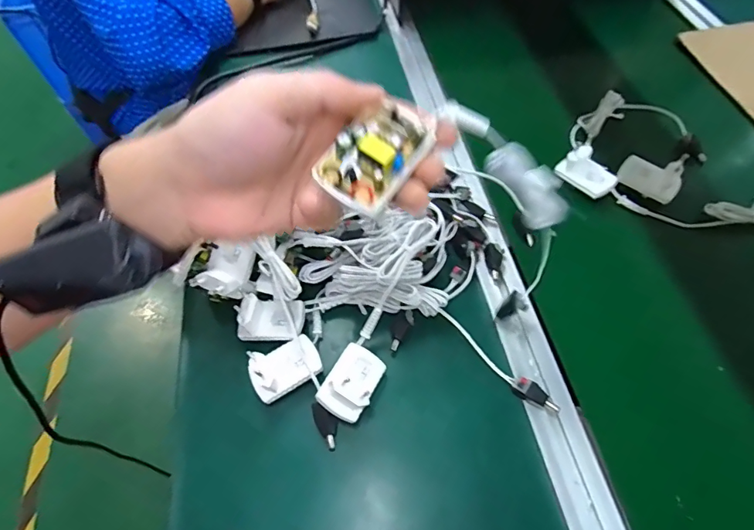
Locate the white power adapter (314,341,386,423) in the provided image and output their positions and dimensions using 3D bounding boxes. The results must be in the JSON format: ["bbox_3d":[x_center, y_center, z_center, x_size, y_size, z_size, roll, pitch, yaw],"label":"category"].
[{"bbox_3d":[-0.018,0.096,0.383,0.040,0.039,0.060,33,60,-3],"label":"white power adapter"}]

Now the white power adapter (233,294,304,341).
[{"bbox_3d":[-0.097,0.049,0.426,0.058,0.030,0.043,4,52,7],"label":"white power adapter"}]

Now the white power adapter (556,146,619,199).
[{"bbox_3d":[0.235,-0.105,0.512,0.060,0.034,0.042,34,61,26],"label":"white power adapter"}]

